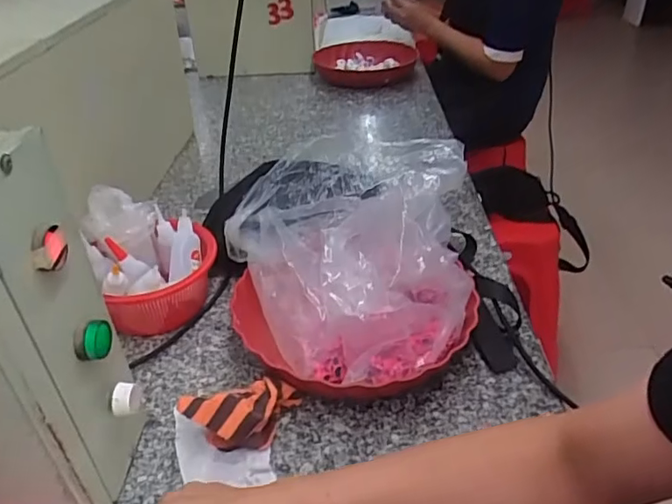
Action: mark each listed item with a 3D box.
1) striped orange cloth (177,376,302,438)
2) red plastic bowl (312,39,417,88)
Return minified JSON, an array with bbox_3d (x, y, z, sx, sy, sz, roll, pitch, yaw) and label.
[{"bbox_3d":[-0.082,0.140,0.483,0.102,0.038,0.053,-11,35,-12],"label":"striped orange cloth"},{"bbox_3d":[0.065,-0.426,1.277,0.228,0.077,0.233,1,33,-1],"label":"red plastic bowl"}]

